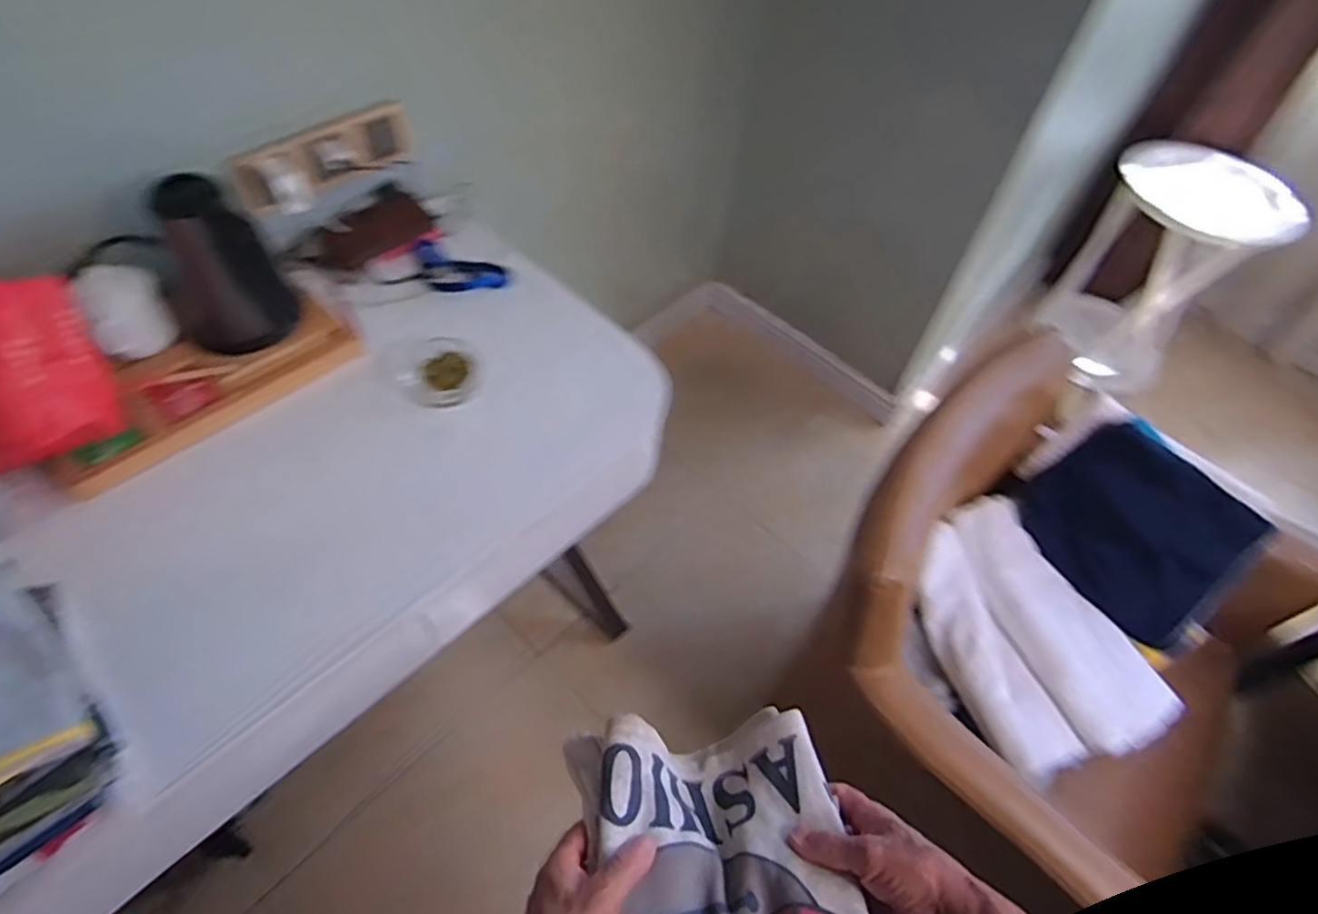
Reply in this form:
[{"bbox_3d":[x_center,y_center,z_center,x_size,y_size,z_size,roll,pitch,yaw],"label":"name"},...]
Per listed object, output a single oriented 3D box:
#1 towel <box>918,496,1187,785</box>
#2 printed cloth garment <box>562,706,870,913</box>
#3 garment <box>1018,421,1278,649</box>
[{"bbox_3d":[0.511,0.248,0.988,0.231,0.086,0.352,-21,59,-19],"label":"towel"},{"bbox_3d":[0.041,0.312,0.571,0.202,0.074,0.194,-4,55,-8],"label":"printed cloth garment"},{"bbox_3d":[0.670,0.099,1.001,0.277,0.227,0.043,42,23,14],"label":"garment"}]

